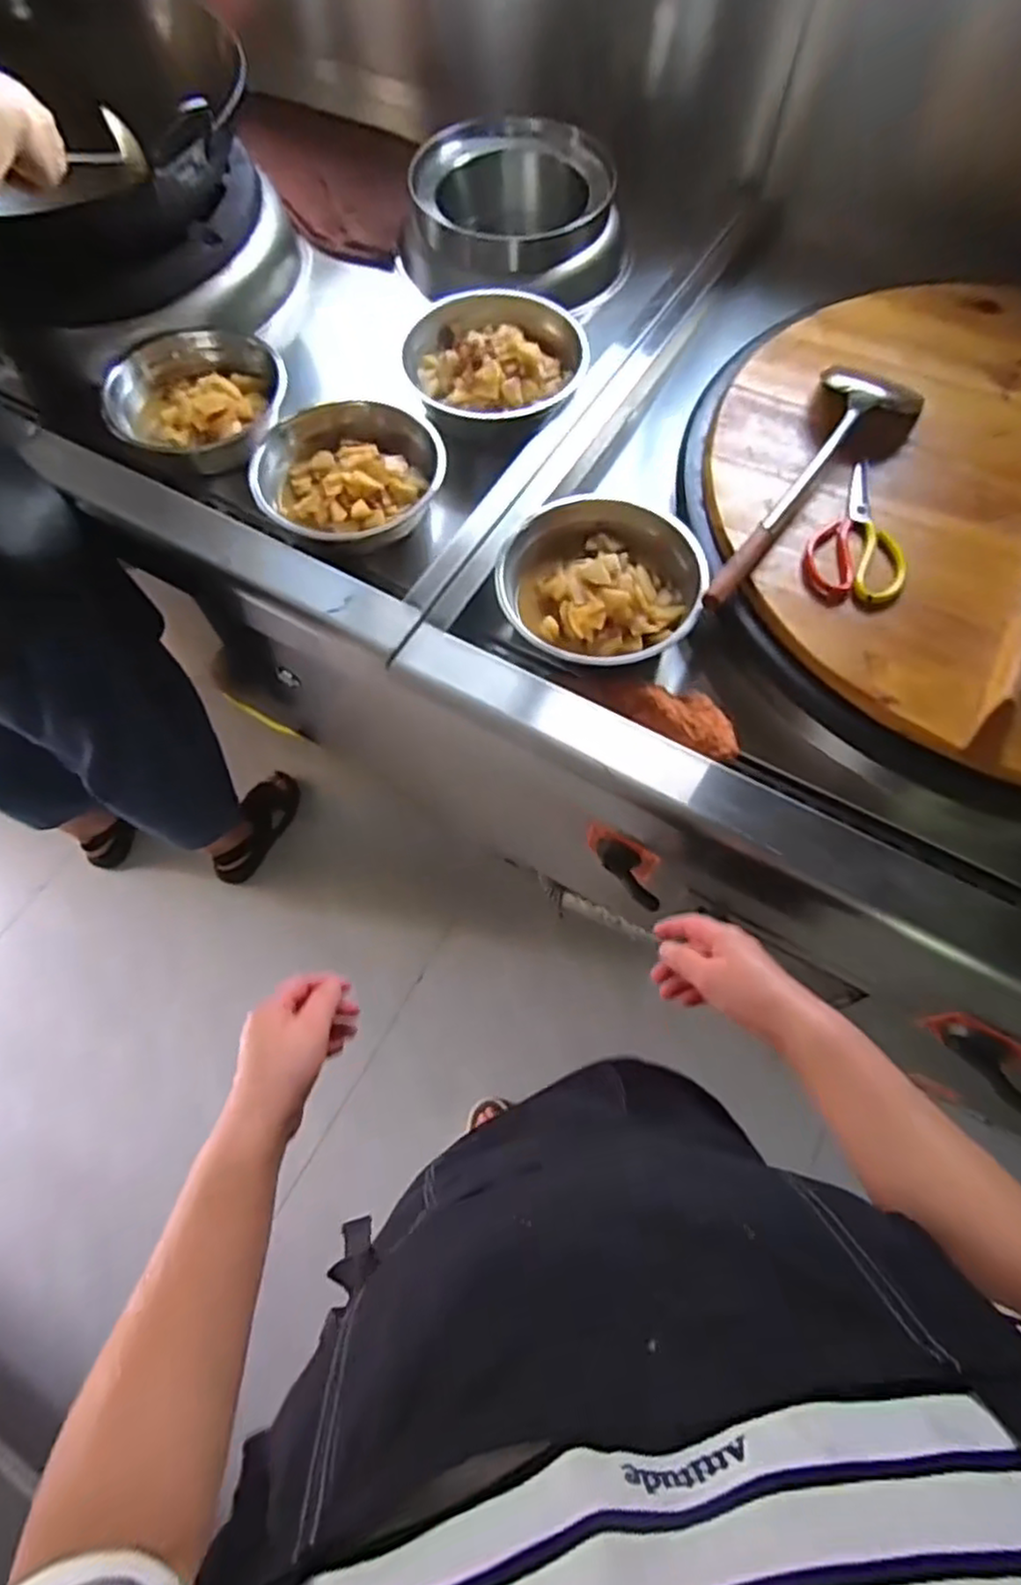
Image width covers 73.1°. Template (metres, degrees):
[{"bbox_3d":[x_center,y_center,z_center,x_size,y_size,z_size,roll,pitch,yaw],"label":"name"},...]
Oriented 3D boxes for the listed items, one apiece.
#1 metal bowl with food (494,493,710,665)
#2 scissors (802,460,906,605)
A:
[{"bbox_3d":[0.104,-0.241,0.812,0.229,0.071,0.216,1,65,-1],"label":"metal bowl with food"},{"bbox_3d":[0.395,-0.309,0.806,0.106,0.020,0.215,7,65,2],"label":"scissors"}]

